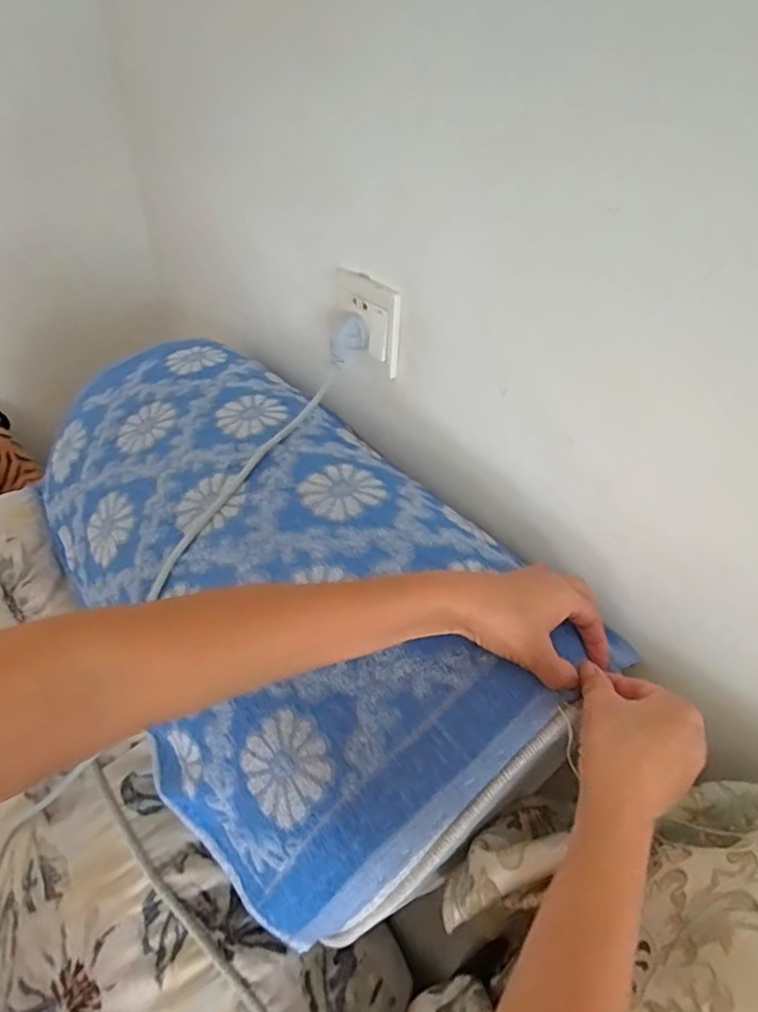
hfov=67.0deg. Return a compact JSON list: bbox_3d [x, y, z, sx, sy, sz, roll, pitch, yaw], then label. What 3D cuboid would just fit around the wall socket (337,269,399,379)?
[{"bbox_3d":[-0.013,-0.187,0.568,0.011,0.073,0.092,-25,48,-29],"label":"wall socket"}]

